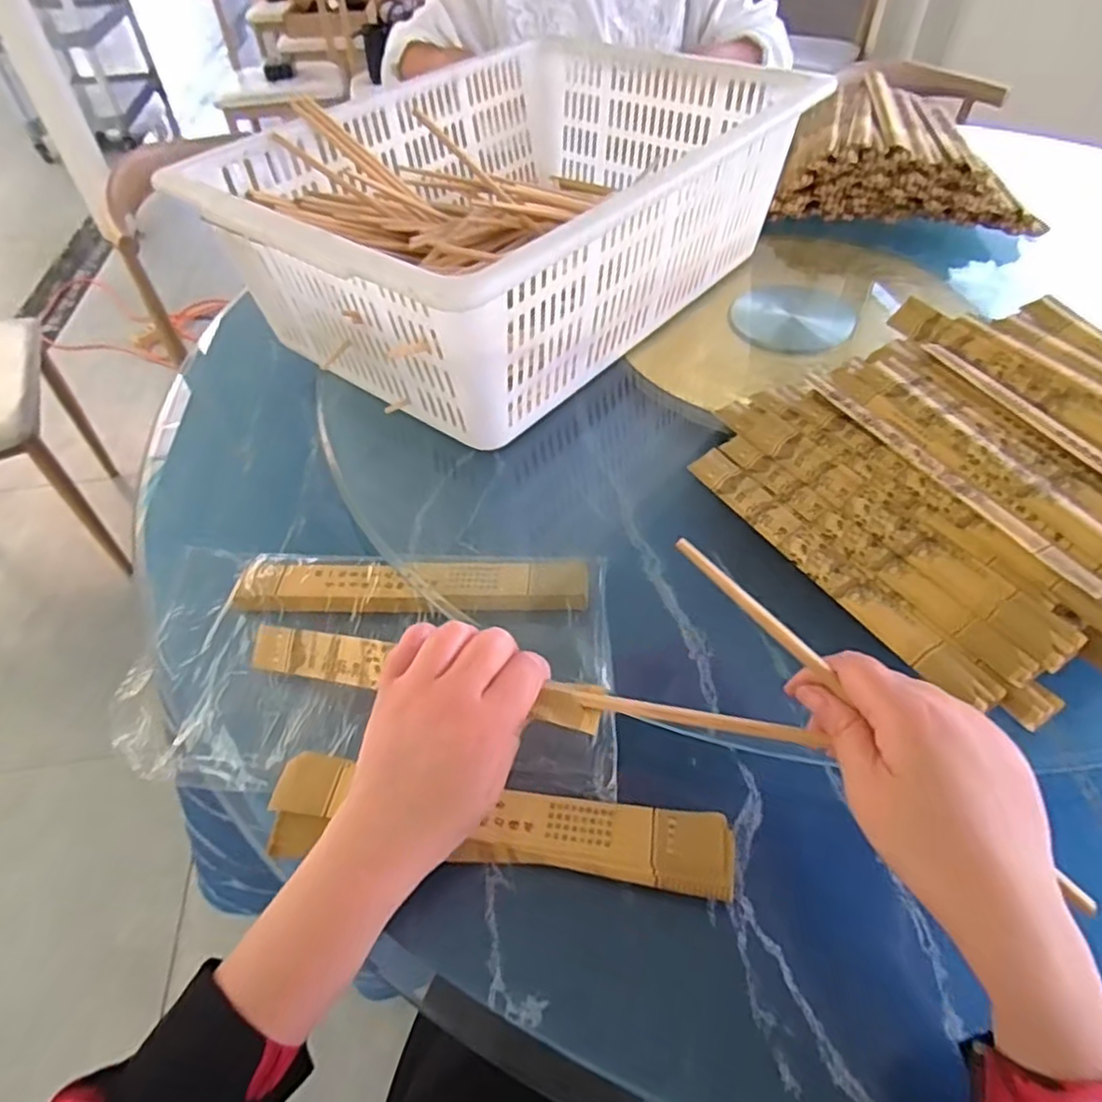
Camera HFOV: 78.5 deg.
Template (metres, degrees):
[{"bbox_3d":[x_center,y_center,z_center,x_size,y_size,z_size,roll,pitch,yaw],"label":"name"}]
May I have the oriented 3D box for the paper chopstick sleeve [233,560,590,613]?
[{"bbox_3d":[-0.101,0.026,0.503,0.258,0.016,0.045,0,49,3],"label":"paper chopstick sleeve"}]

